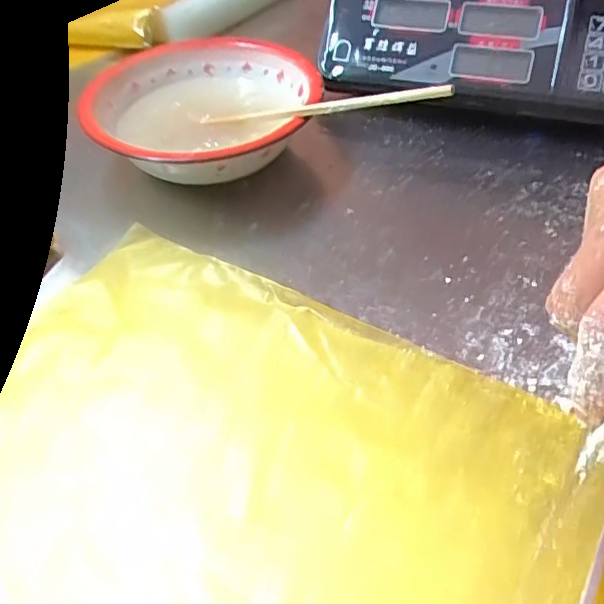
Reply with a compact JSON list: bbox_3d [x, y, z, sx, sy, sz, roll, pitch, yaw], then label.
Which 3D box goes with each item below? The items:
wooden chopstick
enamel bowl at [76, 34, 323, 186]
[{"bbox_3d":[0.005,-0.127,0.378,0.200,0.008,0.009,8,44,39],"label":"wooden chopstick"},{"bbox_3d":[-0.075,-0.142,0.435,0.164,0.052,0.168,0,48,0],"label":"enamel bowl"}]

